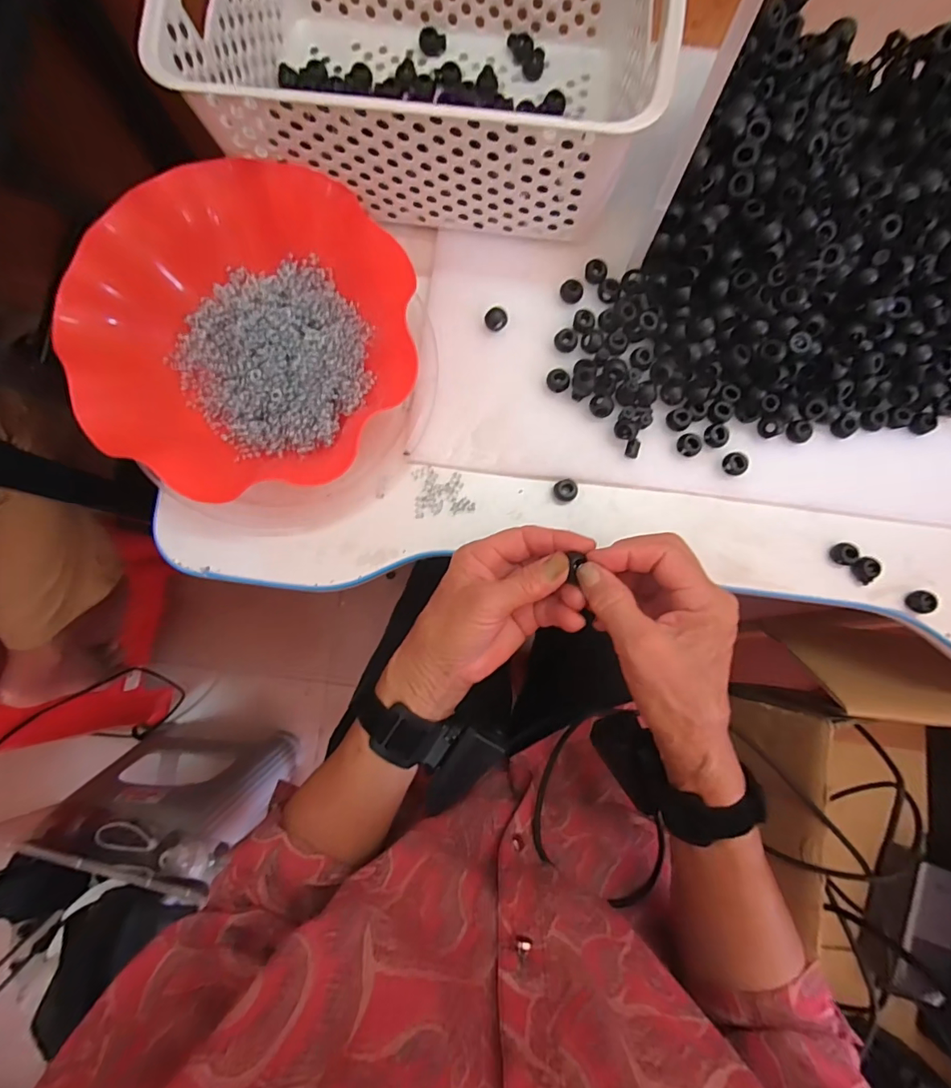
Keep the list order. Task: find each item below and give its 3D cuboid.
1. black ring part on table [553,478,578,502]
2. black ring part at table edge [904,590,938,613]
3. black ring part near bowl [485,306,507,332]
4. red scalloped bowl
[{"bbox_3d":[0.069,-0.041,0.373,0.017,0.011,0.017,0,84,-2],"label":"black ring part on table"},{"bbox_3d":[0.340,0.044,0.373,0.017,0.012,0.017,3,86,-2],"label":"black ring part at table edge"},{"bbox_3d":[0.016,-0.171,0.372,0.016,0.009,0.015,0,84,-2],"label":"black ring part near bowl"},{"bbox_3d":[-0.156,-0.144,0.343,0.207,0.061,0.214,0,84,-2],"label":"red scalloped bowl"}]

